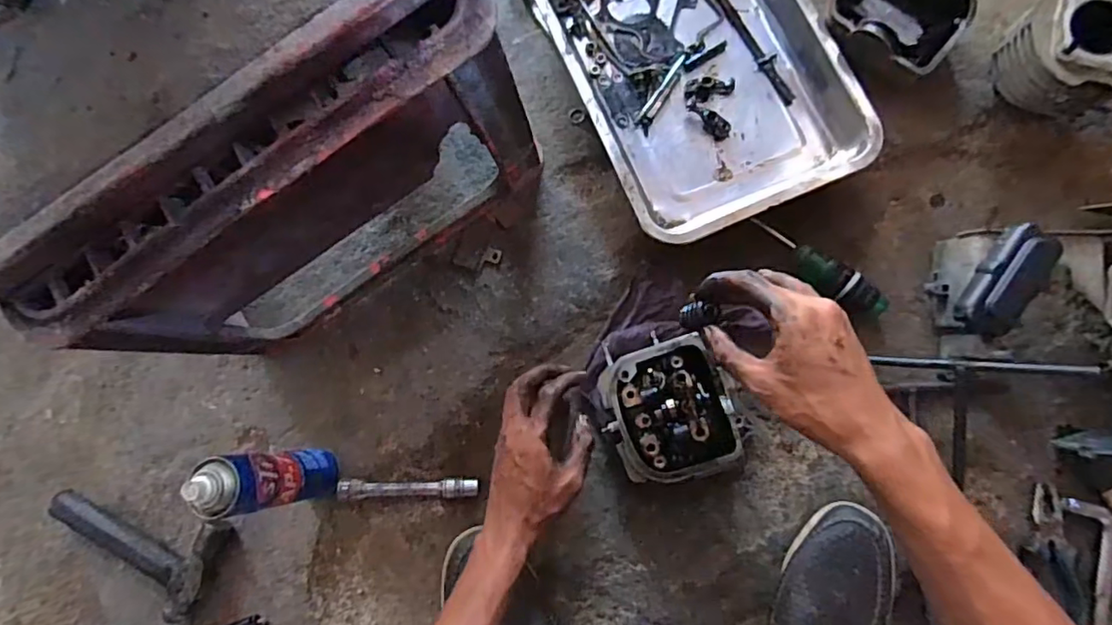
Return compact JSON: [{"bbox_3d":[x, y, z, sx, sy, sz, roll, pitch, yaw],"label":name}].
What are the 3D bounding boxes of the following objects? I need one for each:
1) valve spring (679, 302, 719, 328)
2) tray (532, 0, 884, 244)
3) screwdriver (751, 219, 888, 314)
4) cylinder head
[{"bbox_3d":[0.116,0.002,0.462,0.029,0.027,0.021,-5,86,4],"label":"valve spring"},{"bbox_3d":[0.153,-0.267,0.616,0.262,0.081,0.355,-24,84,3],"label":"tray"},{"bbox_3d":[0.276,-0.045,0.598,0.158,0.027,0.035,34,89,6],"label":"screwdriver"},{"bbox_3d":[0.111,0.097,0.559,0.126,0.074,0.136,-10,85,4],"label":"cylinder head"}]

